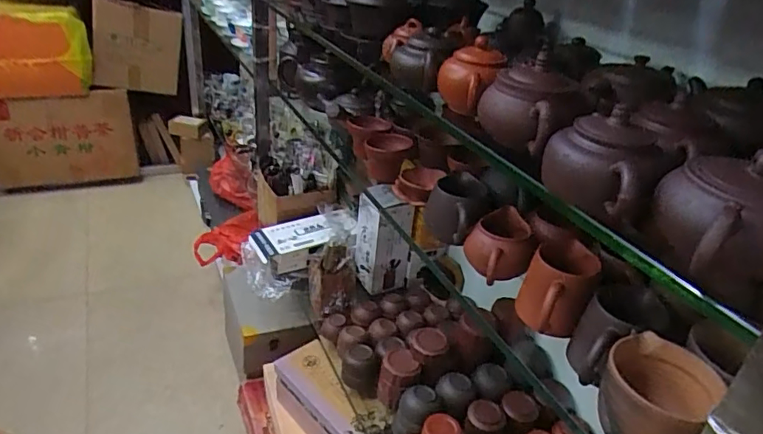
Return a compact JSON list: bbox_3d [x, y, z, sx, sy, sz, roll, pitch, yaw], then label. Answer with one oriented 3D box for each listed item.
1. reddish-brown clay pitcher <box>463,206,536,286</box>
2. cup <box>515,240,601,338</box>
[{"bbox_3d":[0.133,0.033,0.608,0.067,0.059,0.072,6,31,1],"label":"reddish-brown clay pitcher"},{"bbox_3d":[0.181,0.071,0.540,0.065,0.067,0.079,21,34,24],"label":"cup"}]

